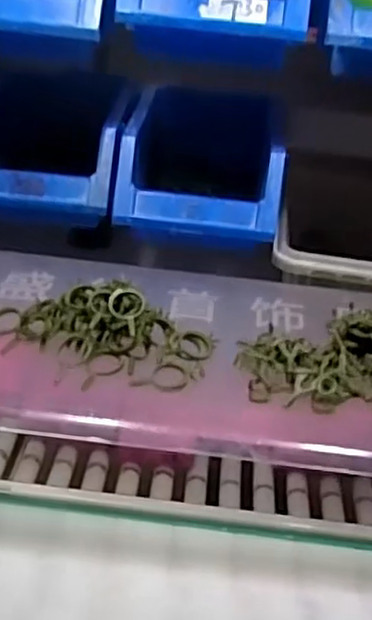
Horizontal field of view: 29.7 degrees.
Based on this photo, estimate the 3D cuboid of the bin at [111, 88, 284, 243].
[{"bbox_3d":[0.013,-0.127,0.585,0.125,0.073,0.187,5,32,-1],"label":"bin"}]

